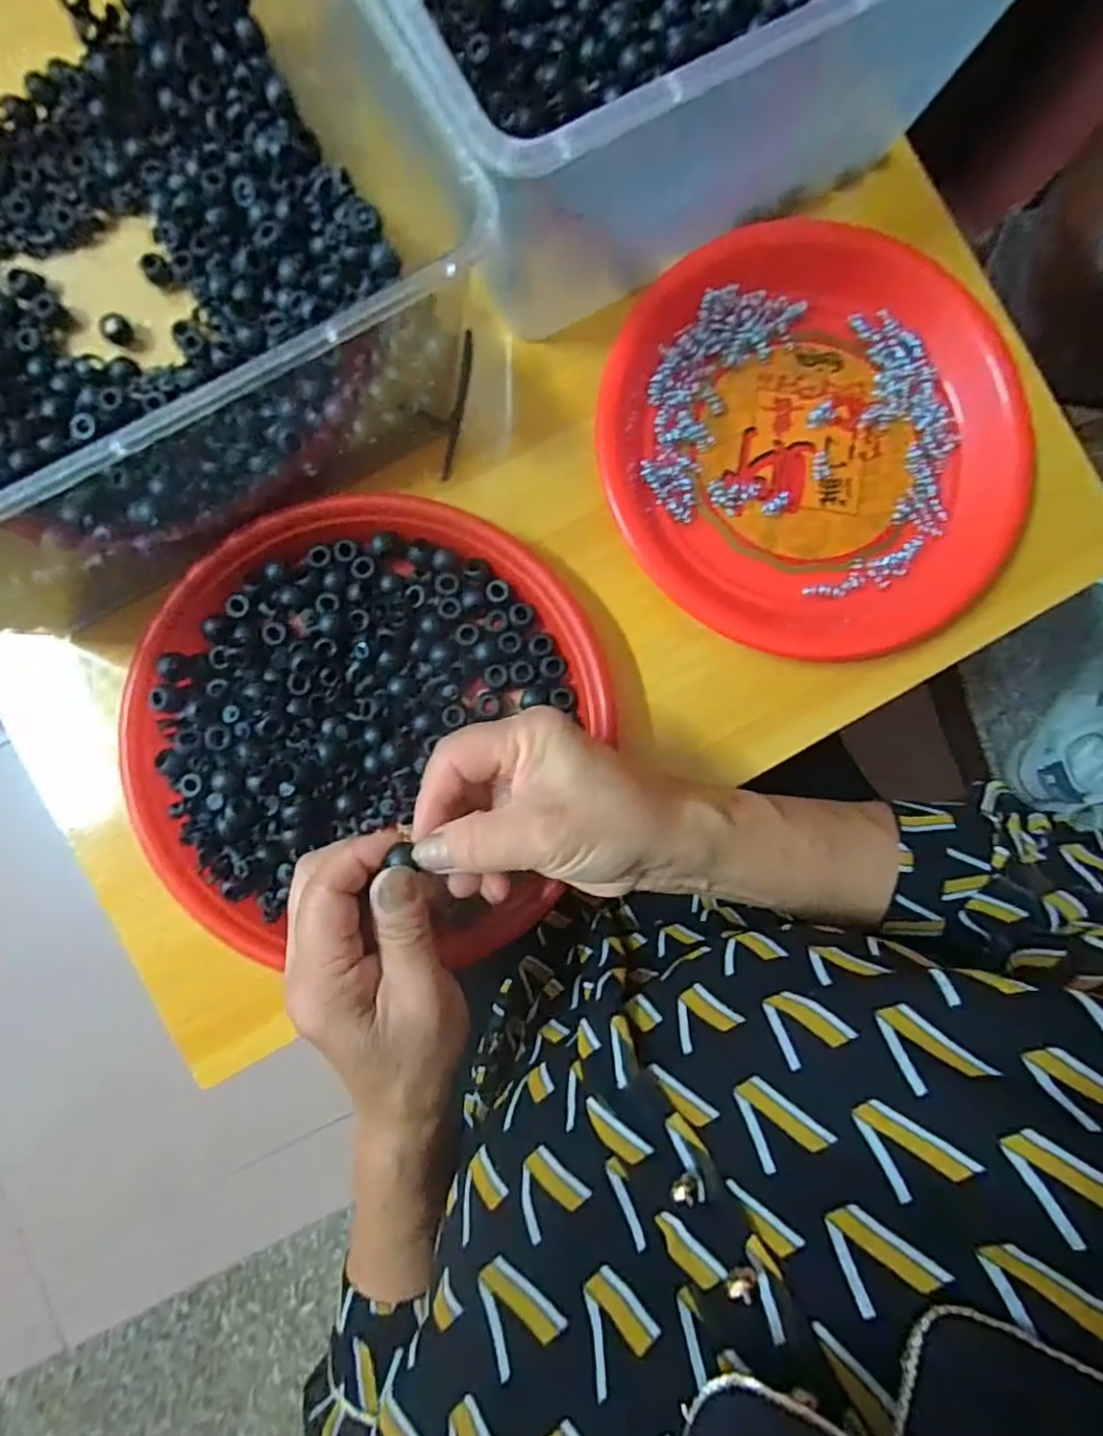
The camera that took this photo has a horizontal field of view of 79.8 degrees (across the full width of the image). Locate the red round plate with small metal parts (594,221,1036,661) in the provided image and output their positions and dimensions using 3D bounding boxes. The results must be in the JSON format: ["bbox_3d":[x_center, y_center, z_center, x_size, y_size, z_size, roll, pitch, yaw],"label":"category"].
[{"bbox_3d":[0.143,-0.147,0.353,0.232,0.026,0.204,29,86,-1],"label":"red round plate with small metal parts"}]

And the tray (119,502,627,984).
[{"bbox_3d":[-0.090,0.003,0.336,0.230,0.022,0.227,0,87,-3],"label":"tray"}]

